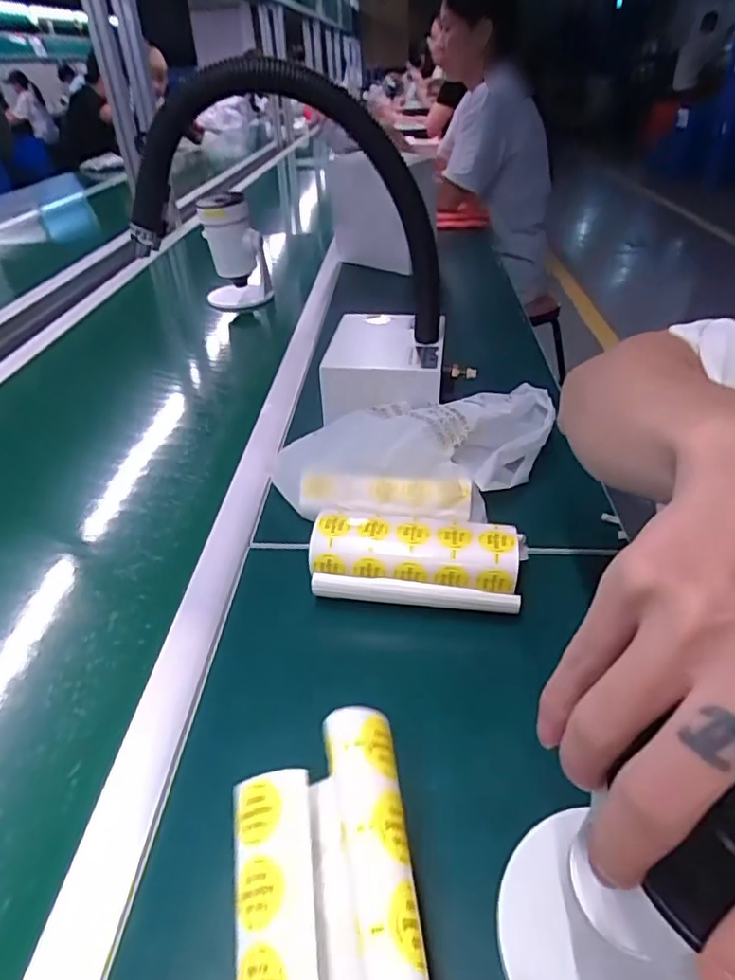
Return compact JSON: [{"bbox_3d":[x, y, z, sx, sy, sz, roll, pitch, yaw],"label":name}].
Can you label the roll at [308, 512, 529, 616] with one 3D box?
[{"bbox_3d":[0.040,0.059,0.480,0.164,0.064,0.060,1,36,8],"label":"roll"}]

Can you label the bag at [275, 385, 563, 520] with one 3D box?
[{"bbox_3d":[0.048,-0.042,0.595,0.274,0.095,0.147,1,35,7],"label":"bag"}]

